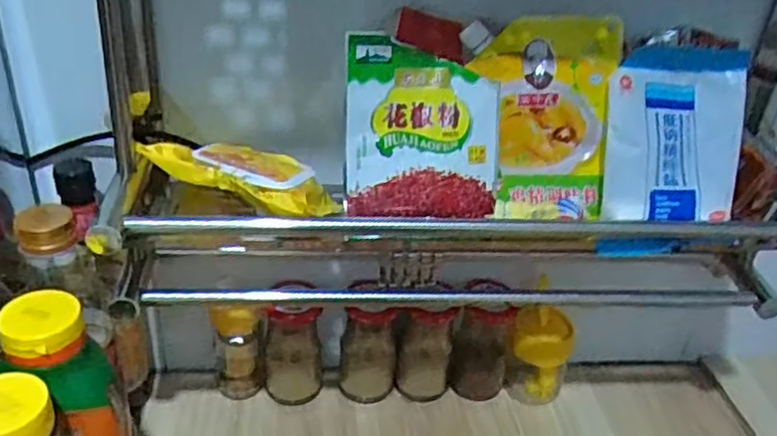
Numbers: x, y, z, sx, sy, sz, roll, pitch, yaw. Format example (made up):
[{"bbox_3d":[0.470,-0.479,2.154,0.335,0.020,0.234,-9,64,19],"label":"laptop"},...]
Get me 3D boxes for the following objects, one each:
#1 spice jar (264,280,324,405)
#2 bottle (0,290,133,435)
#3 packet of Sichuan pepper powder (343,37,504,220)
[{"bbox_3d":[-0.096,0.133,0.721,0.056,0.124,0.059,2,32,-1],"label":"spice jar"},{"bbox_3d":[-0.233,0.163,0.520,0.067,0.222,0.061,2,32,-1],"label":"bottle"},{"bbox_3d":[0.027,-0.068,0.538,0.118,0.136,0.015,1,10,-2],"label":"packet of Sichuan pepper powder"}]

